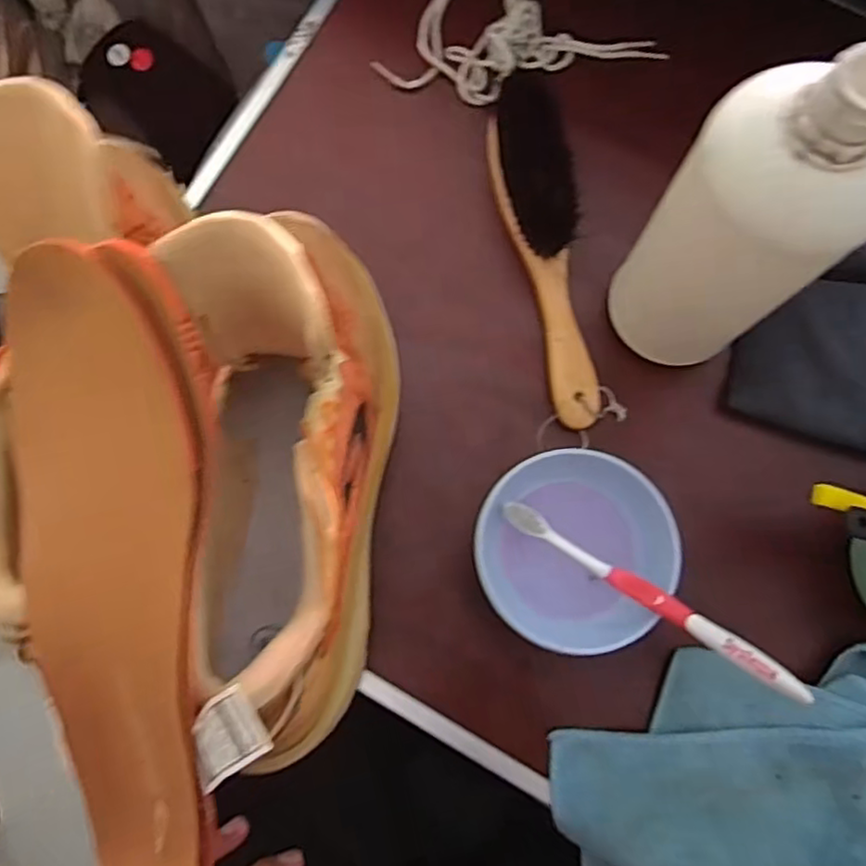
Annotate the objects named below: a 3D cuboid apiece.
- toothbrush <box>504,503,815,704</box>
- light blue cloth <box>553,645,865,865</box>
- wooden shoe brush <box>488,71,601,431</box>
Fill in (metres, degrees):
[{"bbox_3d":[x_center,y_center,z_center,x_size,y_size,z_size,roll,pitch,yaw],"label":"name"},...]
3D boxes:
[{"bbox_3d":[0.117,0.089,0.371,0.179,0.016,0.013,31,82,29],"label":"toothbrush"},{"bbox_3d":[0.204,0.235,0.380,0.225,0.075,0.209,-2,80,1],"label":"light blue cloth"},{"bbox_3d":[0.080,-0.116,0.450,0.049,0.034,0.225,-11,80,-1],"label":"wooden shoe brush"}]

